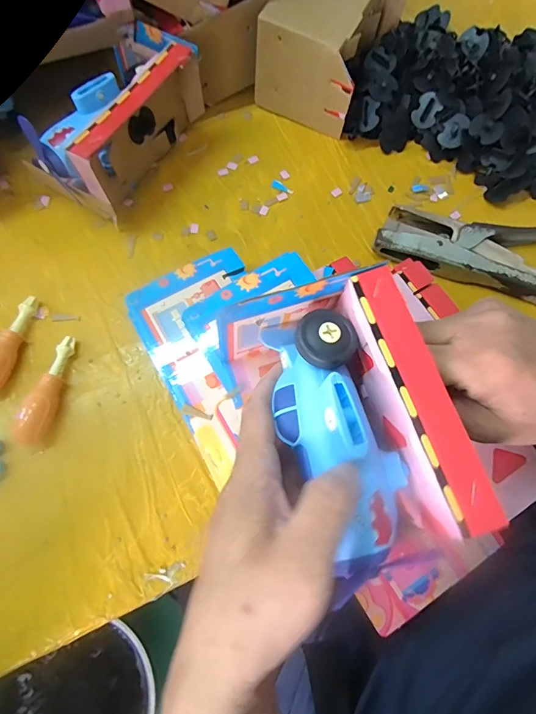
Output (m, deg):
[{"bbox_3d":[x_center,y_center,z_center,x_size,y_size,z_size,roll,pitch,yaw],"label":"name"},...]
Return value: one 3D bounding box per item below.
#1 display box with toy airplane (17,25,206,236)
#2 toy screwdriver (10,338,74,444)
[{"bbox_3d":[-0.145,-0.228,0.384,0.091,0.091,0.162,29,73,7],"label":"display box with toy airplane"},{"bbox_3d":[-0.186,0.027,0.335,0.023,0.028,0.095,19,72,4],"label":"toy screwdriver"}]

